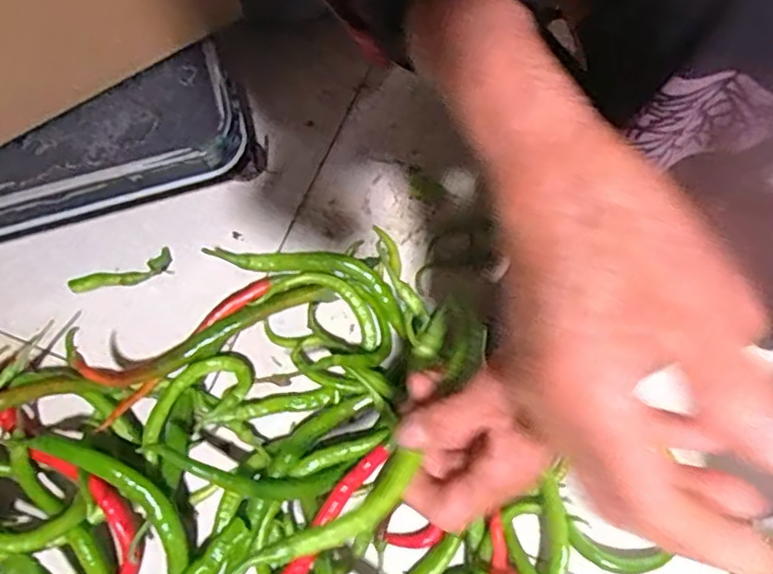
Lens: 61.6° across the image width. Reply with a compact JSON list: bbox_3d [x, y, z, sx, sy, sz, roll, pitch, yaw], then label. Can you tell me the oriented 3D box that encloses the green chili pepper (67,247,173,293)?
[{"bbox_3d":[-0.233,-0.010,0.569,0.088,0.008,0.025,-19,71,-4],"label":"green chili pepper"}]

